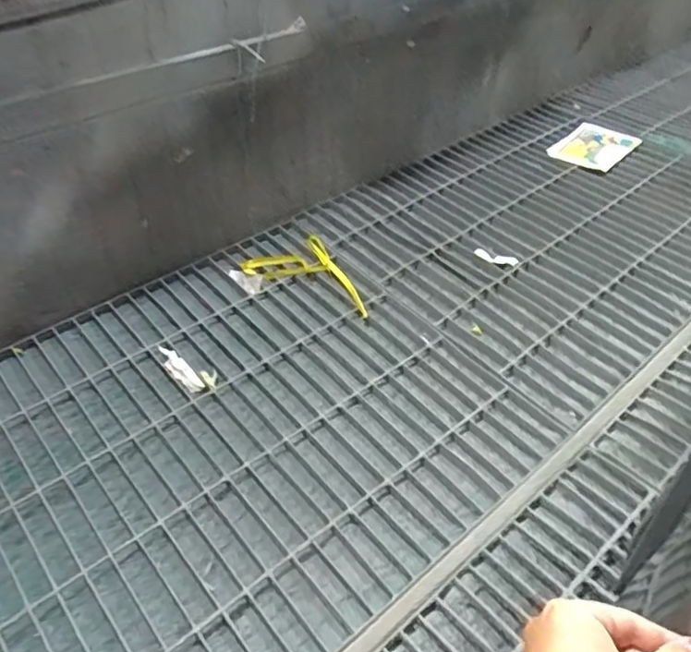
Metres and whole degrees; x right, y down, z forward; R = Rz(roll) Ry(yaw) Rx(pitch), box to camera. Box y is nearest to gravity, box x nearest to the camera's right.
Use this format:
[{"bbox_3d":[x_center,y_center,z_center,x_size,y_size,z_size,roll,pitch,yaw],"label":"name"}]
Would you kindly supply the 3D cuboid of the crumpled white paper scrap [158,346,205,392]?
[{"bbox_3d":[-0.349,0.089,1.244,0.036,0.014,0.150,-32,52,-29],"label":"crumpled white paper scrap"}]

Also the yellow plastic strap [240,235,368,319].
[{"bbox_3d":[-0.094,-0.111,1.421,0.212,0.032,0.291,-23,49,-22],"label":"yellow plastic strap"}]

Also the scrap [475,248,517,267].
[{"bbox_3d":[0.391,-0.177,1.540,0.111,0.020,0.036,21,47,20],"label":"scrap"}]

